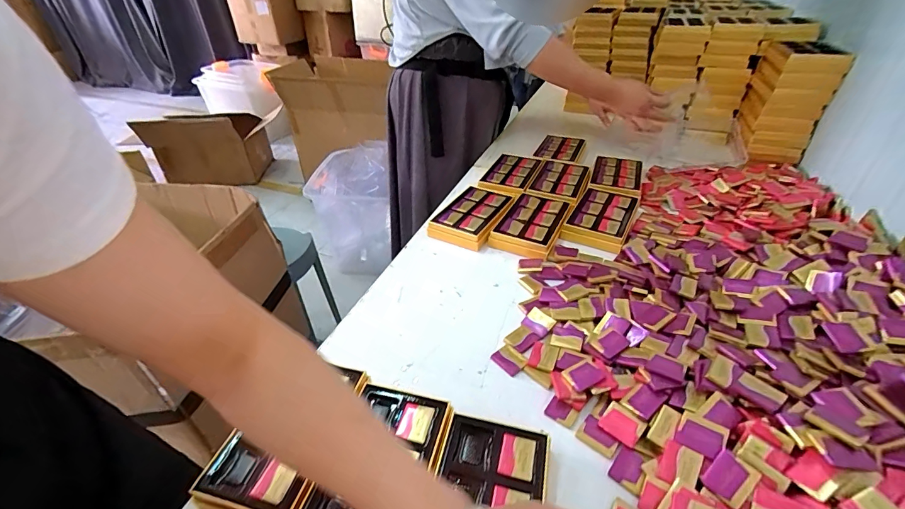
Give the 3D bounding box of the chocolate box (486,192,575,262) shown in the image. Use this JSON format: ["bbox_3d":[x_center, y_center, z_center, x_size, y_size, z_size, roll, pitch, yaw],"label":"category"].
[{"bbox_3d":[0.147,-0.057,0.741,0.107,0.037,0.168,16,39,22],"label":"chocolate box"}]

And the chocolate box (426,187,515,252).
[{"bbox_3d":[0.040,-0.072,0.769,0.112,0.034,0.167,18,40,24],"label":"chocolate box"}]

